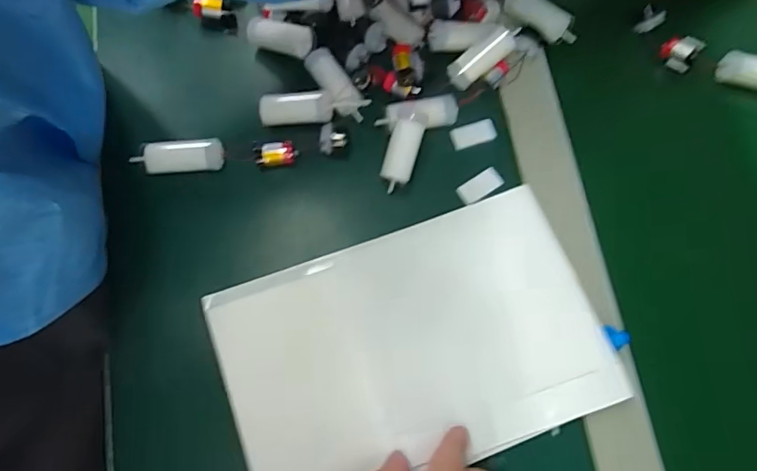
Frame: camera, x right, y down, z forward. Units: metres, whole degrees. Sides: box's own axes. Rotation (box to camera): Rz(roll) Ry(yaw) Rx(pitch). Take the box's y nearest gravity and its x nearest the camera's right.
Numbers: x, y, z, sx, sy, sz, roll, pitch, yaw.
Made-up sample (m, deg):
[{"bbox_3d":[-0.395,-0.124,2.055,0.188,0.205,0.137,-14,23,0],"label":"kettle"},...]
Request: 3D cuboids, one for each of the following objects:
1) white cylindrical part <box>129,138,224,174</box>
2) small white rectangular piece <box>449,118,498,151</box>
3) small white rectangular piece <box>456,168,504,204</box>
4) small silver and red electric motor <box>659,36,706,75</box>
[{"bbox_3d":[-0.137,-0.053,0.348,0.059,0.017,0.019,-8,75,-4],"label":"white cylindrical part"},{"bbox_3d":[0.070,-0.074,0.371,0.033,0.005,0.016,-17,76,-6],"label":"small white rectangular piece"},{"bbox_3d":[0.073,-0.035,0.360,0.033,0.004,0.015,-31,77,-10],"label":"small white rectangular piece"},{"bbox_3d":[0.234,-0.143,0.391,0.026,0.019,0.019,39,77,9],"label":"small silver and red electric motor"}]

